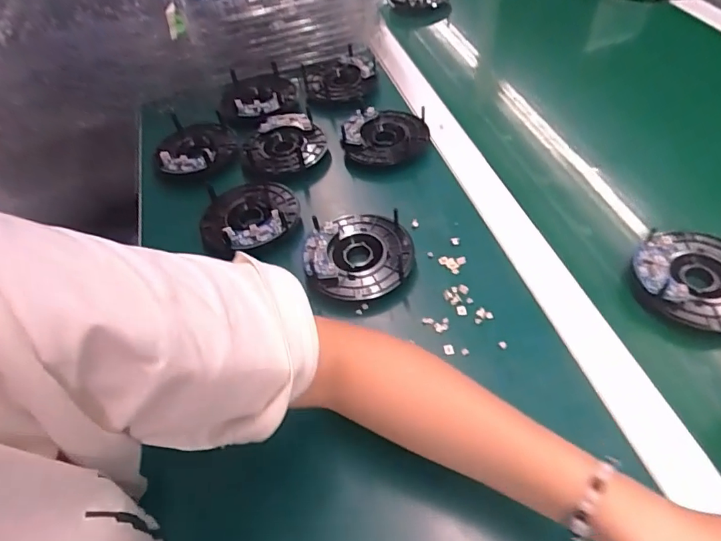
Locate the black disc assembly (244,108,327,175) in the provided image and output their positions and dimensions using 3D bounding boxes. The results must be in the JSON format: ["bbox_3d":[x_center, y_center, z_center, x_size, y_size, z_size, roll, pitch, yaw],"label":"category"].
[{"bbox_3d":[-0.089,-0.148,0.575,0.090,0.024,0.088,-4,51,5],"label":"black disc assembly"}]

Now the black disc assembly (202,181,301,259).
[{"bbox_3d":[-0.114,-0.059,0.509,0.102,0.019,0.101,-4,51,5],"label":"black disc assembly"}]

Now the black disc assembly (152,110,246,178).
[{"bbox_3d":[-0.196,-0.150,0.590,0.098,0.017,0.107,-4,51,5],"label":"black disc assembly"}]

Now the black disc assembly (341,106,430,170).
[{"bbox_3d":[0.029,-0.152,0.565,0.095,0.031,0.082,-2,51,7],"label":"black disc assembly"}]

